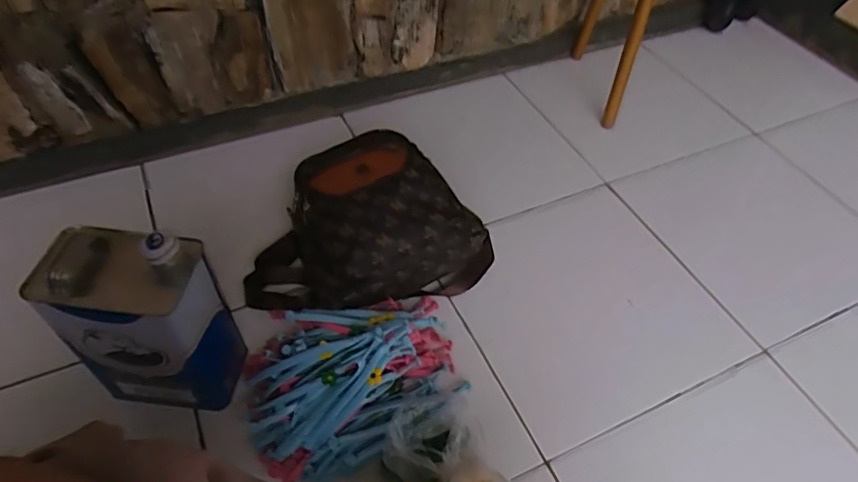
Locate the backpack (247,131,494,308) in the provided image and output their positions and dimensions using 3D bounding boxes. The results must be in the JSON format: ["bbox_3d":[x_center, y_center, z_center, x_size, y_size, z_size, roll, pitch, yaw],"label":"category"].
[{"bbox_3d":[-0.110,-0.007,0.849,0.307,0.153,0.314,36,57,23],"label":"backpack"}]

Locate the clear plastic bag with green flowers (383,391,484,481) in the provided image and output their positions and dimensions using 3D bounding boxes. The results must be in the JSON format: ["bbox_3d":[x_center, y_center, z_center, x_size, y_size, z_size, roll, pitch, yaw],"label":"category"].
[{"bbox_3d":[0.008,0.242,0.681,0.100,0.090,0.119,35,57,23],"label":"clear plastic bag with green flowers"}]

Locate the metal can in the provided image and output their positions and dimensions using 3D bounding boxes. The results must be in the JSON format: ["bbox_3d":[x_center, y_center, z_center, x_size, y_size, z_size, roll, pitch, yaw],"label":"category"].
[{"bbox_3d":[-0.347,0.110,0.697,0.165,0.266,0.106,5,50,1],"label":"metal can"}]

